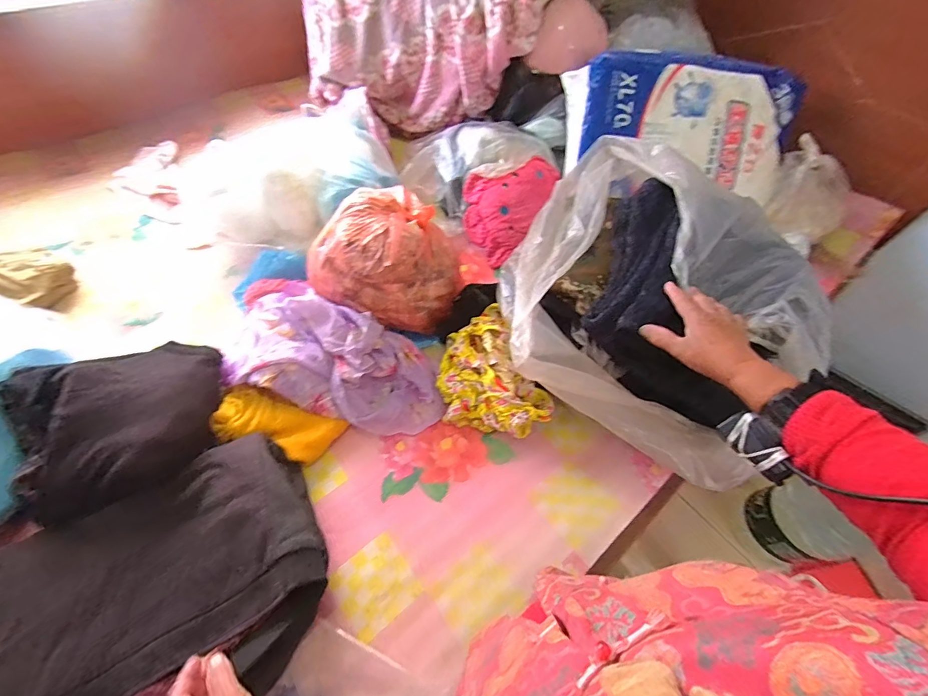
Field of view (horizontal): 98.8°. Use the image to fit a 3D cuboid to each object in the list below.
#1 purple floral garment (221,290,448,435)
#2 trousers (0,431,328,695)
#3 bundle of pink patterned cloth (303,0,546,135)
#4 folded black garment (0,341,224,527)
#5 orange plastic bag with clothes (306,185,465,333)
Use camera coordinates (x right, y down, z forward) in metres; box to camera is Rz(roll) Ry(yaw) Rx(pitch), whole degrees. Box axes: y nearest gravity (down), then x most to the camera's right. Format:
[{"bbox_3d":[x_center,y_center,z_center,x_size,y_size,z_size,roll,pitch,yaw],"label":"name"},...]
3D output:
[{"bbox_3d":[-0.232,0.019,0.747,0.404,0.114,0.210,14,57,6],"label":"purple floral garment"},{"bbox_3d":[-0.426,0.363,0.508,0.483,0.111,0.337,-27,62,-20],"label":"trousers"},{"bbox_3d":[-0.124,-0.868,1.094,0.681,0.427,0.222,17,57,8],"label":"bundle of pink patterned cloth"},{"bbox_3d":[-0.509,0.107,0.604,0.284,0.098,0.241,-23,61,-18],"label":"folded black garment"},{"bbox_3d":[-0.148,-0.195,0.798,0.280,0.163,0.273,22,58,10],"label":"orange plastic bag with clothes"}]

